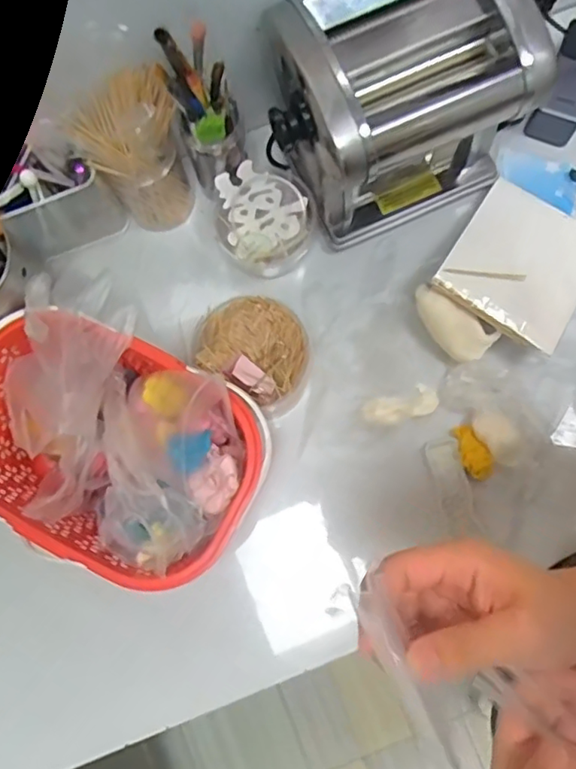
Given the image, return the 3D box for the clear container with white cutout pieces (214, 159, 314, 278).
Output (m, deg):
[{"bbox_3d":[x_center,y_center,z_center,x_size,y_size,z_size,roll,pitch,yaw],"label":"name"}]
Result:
[{"bbox_3d":[-0.032,-0.183,0.677,0.103,0.091,0.101,0,79,1],"label":"clear container with white cutout pieces"}]

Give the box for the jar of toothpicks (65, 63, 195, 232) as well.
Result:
[{"bbox_3d":[-0.155,-0.240,0.626,0.100,0.172,0.084,-24,79,-3],"label":"jar of toothpicks"}]

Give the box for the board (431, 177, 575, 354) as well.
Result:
[{"bbox_3d":[0.263,-0.137,0.652,0.147,0.014,0.183,34,65,3],"label":"board"}]

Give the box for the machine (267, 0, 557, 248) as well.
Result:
[{"bbox_3d":[0.101,-0.290,0.603,0.249,0.199,0.186,-22,79,-3],"label":"machine"}]

